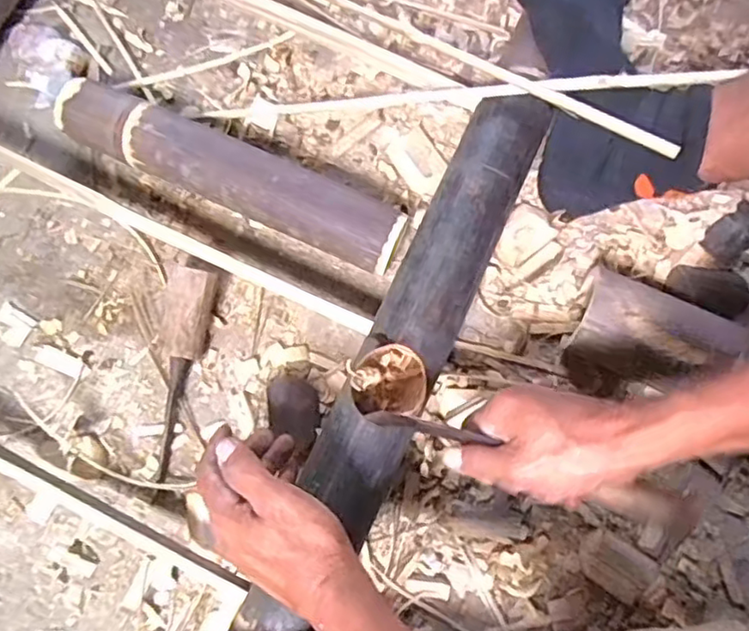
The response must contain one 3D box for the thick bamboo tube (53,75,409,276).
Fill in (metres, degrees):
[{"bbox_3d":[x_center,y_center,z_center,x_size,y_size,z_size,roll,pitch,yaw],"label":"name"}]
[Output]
[{"bbox_3d":[-0.128,-0.124,0.569,0.323,0.055,0.061,25,80,4],"label":"thick bamboo tube"}]

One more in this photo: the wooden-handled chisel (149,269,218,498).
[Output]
[{"bbox_3d":[-0.174,0.056,0.554,0.037,0.031,0.197,10,93,1],"label":"wooden-handled chisel"}]

